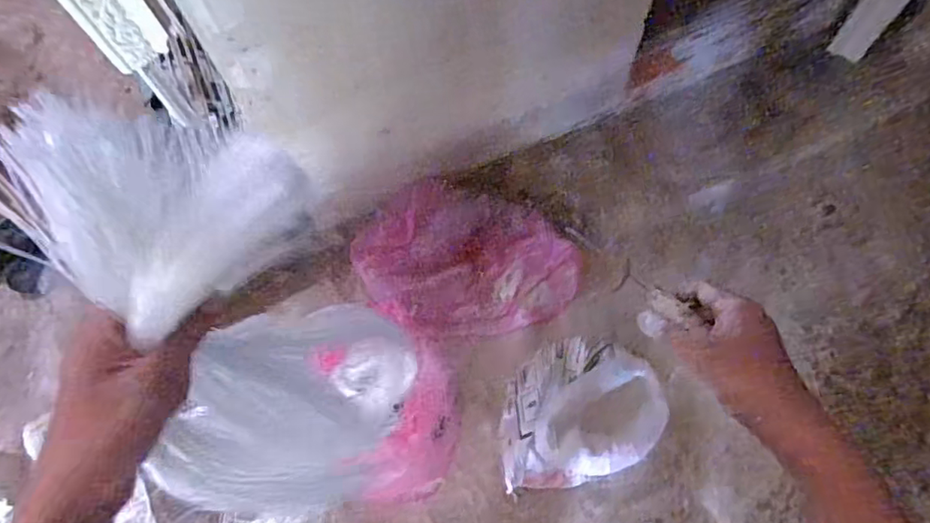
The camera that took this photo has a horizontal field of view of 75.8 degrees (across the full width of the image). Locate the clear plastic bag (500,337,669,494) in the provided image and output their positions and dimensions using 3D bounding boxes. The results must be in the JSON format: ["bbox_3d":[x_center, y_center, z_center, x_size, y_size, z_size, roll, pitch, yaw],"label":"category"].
[{"bbox_3d":[0.263,0.333,1.367,0.392,0.136,0.312,-10,67,-1],"label":"clear plastic bag"}]

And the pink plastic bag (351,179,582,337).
[{"bbox_3d":[0.006,0.009,1.590,0.587,0.150,0.397,9,68,7],"label":"pink plastic bag"}]

